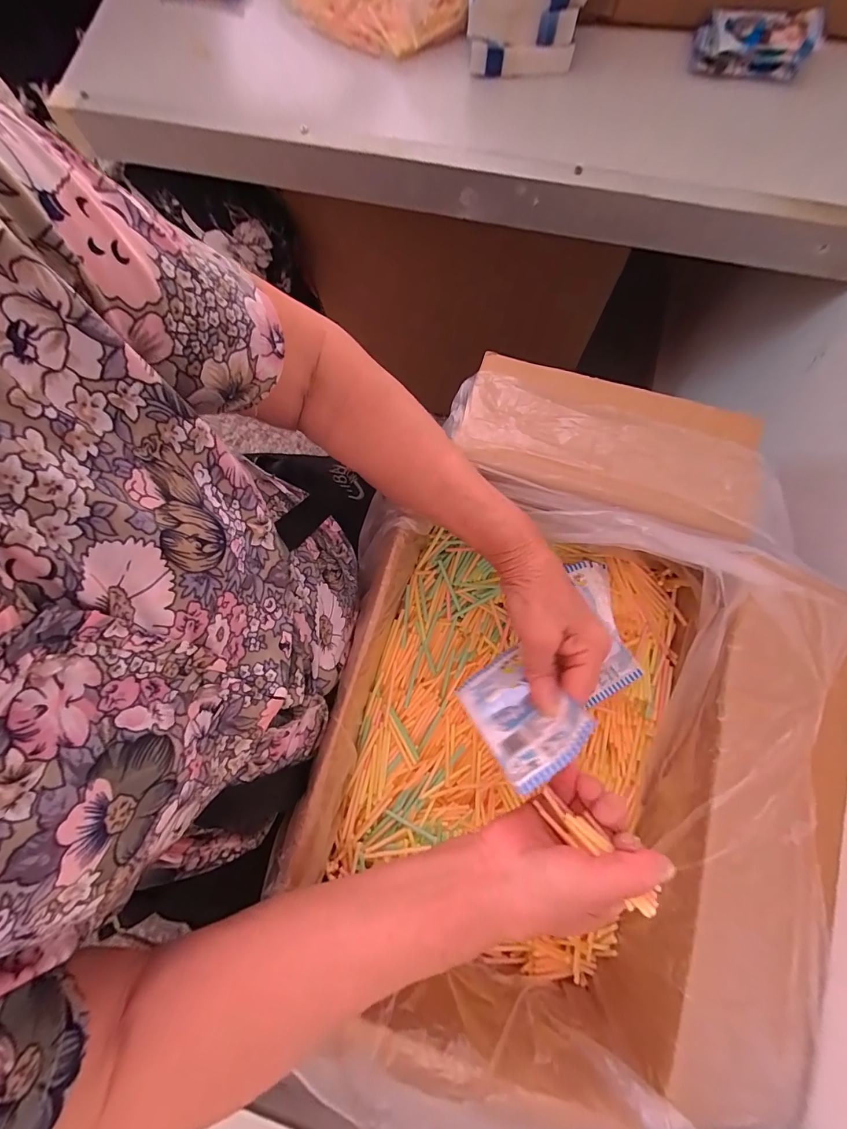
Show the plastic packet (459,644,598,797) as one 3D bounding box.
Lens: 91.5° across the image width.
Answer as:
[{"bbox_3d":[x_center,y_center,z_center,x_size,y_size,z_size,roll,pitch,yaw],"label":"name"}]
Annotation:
[{"bbox_3d":[0.067,0.105,0.300,0.063,0.099,0.010,-38,122,-5],"label":"plastic packet"}]

